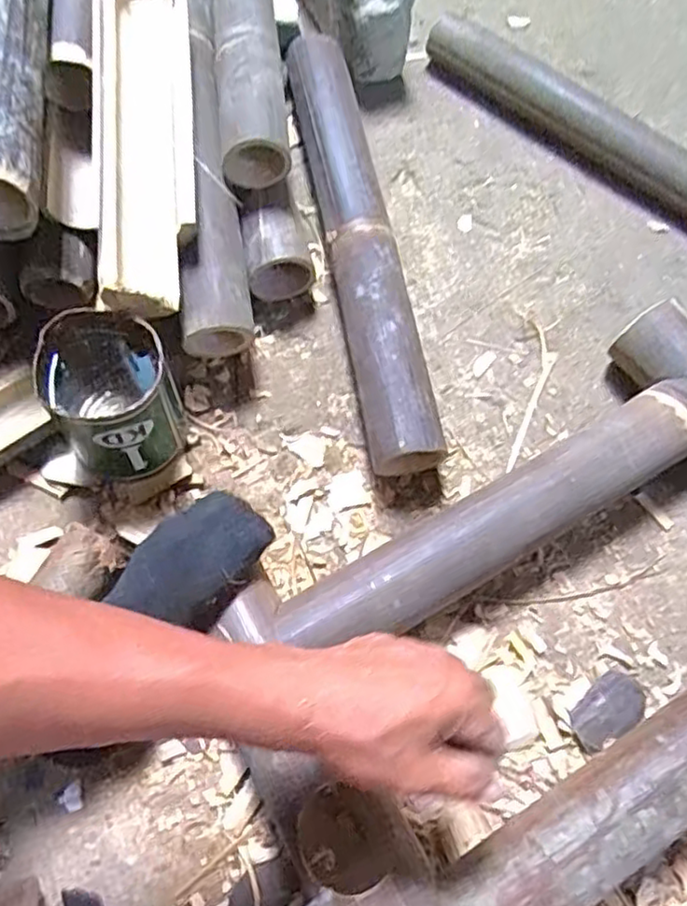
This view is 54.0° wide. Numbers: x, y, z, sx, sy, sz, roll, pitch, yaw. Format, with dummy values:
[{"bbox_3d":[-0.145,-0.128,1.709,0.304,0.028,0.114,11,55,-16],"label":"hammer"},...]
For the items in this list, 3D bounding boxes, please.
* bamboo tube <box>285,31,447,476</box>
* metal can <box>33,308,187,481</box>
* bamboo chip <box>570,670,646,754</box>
[{"bbox_3d":[0.013,-0.208,0.663,0.064,0.065,0.472,-10,71,-5],"label":"bamboo tube"},{"bbox_3d":[-0.194,-0.042,0.575,0.101,0.129,0.105,1,70,-2],"label":"metal can"},{"bbox_3d":[0.217,0.211,0.551,0.070,0.008,0.041,-37,75,-14],"label":"bamboo chip"}]

